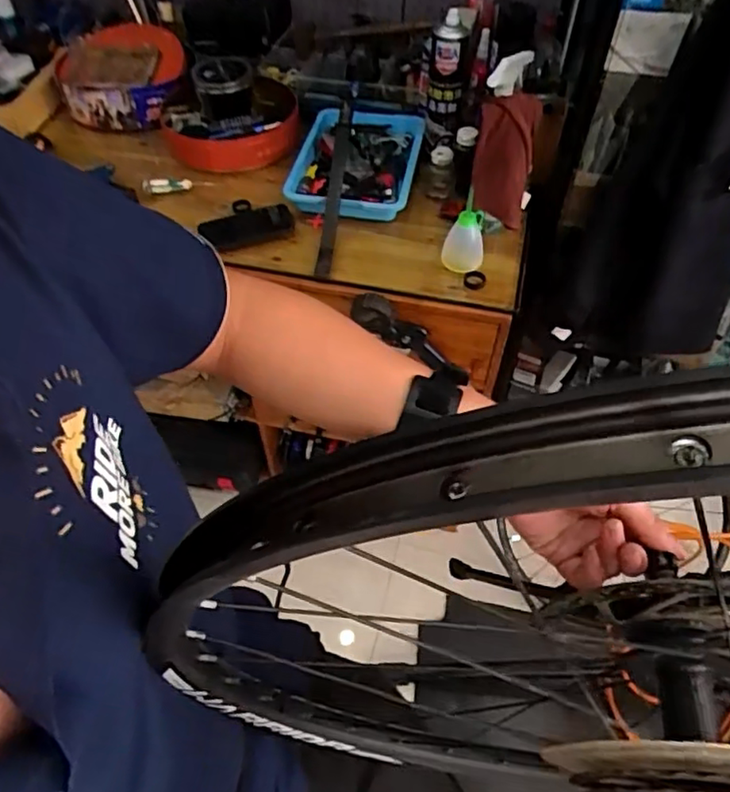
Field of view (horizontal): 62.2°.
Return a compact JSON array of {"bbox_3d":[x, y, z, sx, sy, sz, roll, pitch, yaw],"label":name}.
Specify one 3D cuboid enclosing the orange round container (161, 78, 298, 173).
[{"bbox_3d":[-0.253,-0.550,1.235,0.294,0.059,0.221,-24,56,-18],"label":"orange round container"}]

